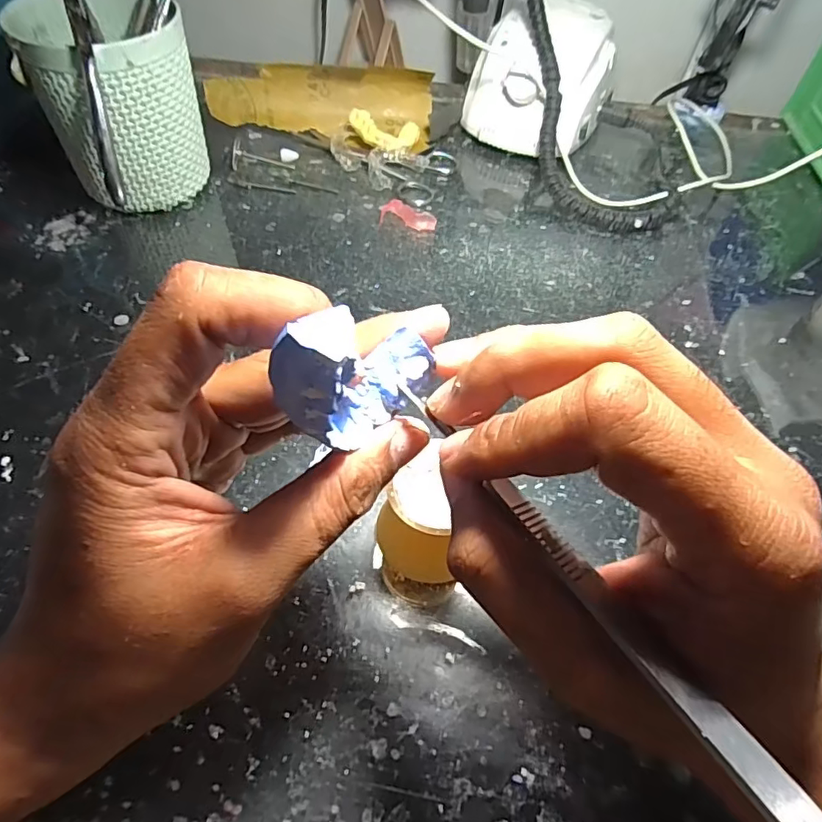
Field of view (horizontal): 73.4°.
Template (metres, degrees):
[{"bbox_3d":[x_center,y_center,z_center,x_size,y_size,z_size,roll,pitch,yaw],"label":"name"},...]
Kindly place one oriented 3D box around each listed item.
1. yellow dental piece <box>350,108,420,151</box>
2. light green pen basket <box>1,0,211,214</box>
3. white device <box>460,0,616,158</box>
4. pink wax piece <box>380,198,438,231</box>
[{"bbox_3d":[-0.019,-0.228,0.451,0.056,0.022,0.038,-10,56,-11],"label":"yellow dental piece"},{"bbox_3d":[-0.191,-0.204,0.370,0.093,0.113,0.098,-18,58,-17],"label":"light green pen basket"},{"bbox_3d":[0.112,-0.279,0.465,0.104,0.082,0.125,23,56,12],"label":"white device"},{"bbox_3d":[-0.002,-0.144,0.406,0.042,0.010,0.020,10,55,2],"label":"pink wax piece"}]

